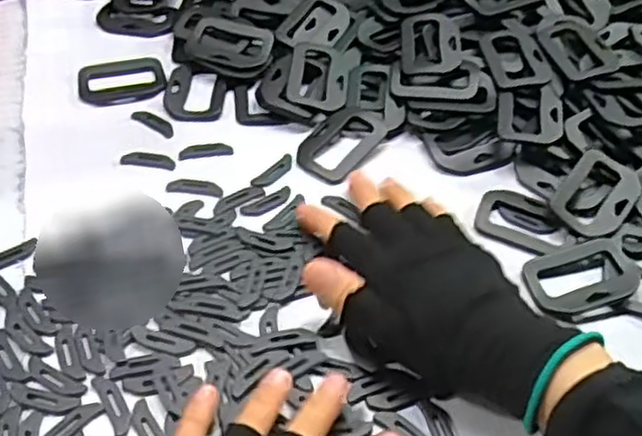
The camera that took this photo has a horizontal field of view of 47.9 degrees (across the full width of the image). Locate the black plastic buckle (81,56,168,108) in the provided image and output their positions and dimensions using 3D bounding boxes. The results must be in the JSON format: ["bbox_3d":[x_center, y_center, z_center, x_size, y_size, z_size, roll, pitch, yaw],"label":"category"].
[{"bbox_3d":[-0.141,-0.097,0.514,0.060,0.005,0.047,-9,48,-11],"label":"black plastic buckle"}]

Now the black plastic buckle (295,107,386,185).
[{"bbox_3d":[0.013,-0.051,0.476,0.041,0.009,0.064,30,53,23],"label":"black plastic buckle"}]

